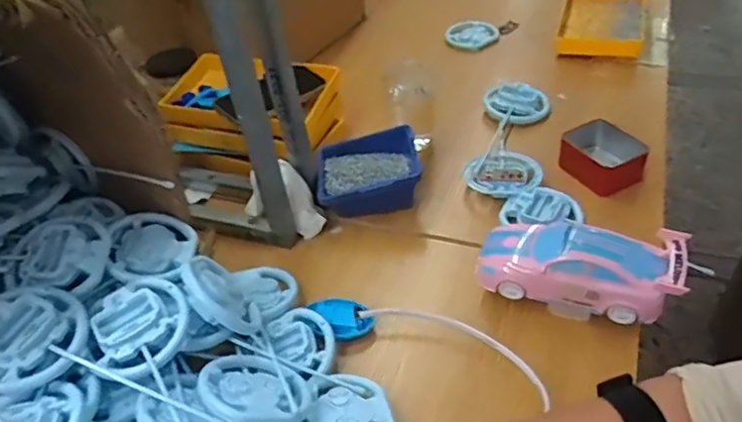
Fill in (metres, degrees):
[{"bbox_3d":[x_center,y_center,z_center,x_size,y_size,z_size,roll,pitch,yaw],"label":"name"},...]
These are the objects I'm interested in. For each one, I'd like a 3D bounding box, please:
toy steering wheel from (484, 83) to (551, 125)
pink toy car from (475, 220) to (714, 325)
[{"bbox_3d":[0.217,-0.162,0.874,0.093,0.019,0.073,-2,66,11],"label":"toy steering wheel"},{"bbox_3d":[0.218,0.055,0.613,0.204,0.067,0.084,10,45,20],"label":"pink toy car"}]

